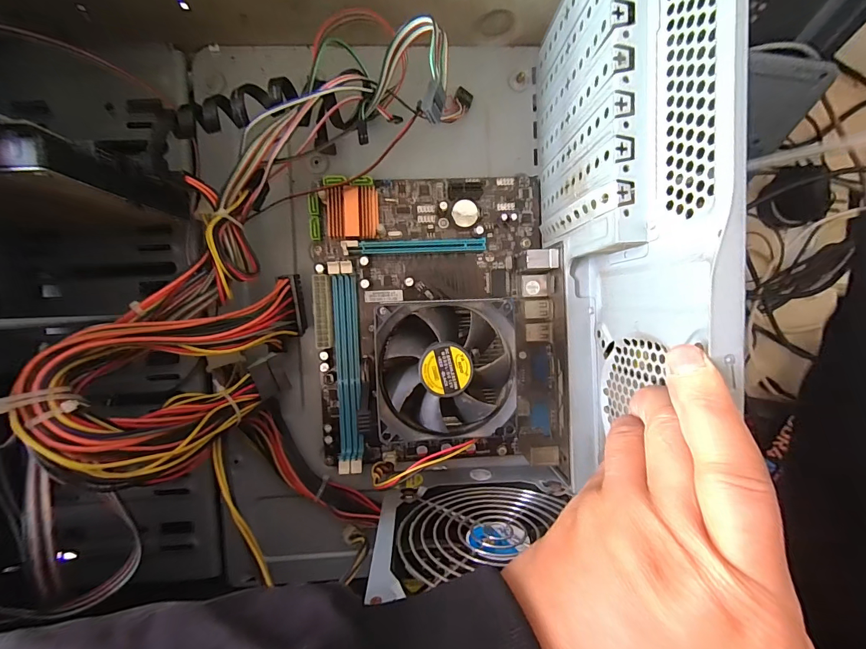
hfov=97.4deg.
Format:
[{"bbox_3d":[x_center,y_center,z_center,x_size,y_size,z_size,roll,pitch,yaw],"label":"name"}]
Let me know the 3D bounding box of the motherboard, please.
[{"bbox_3d":[0.001,-0.002,0.256,0.173,0.079,0.206,-3,89,-3],"label":"motherboard"}]

